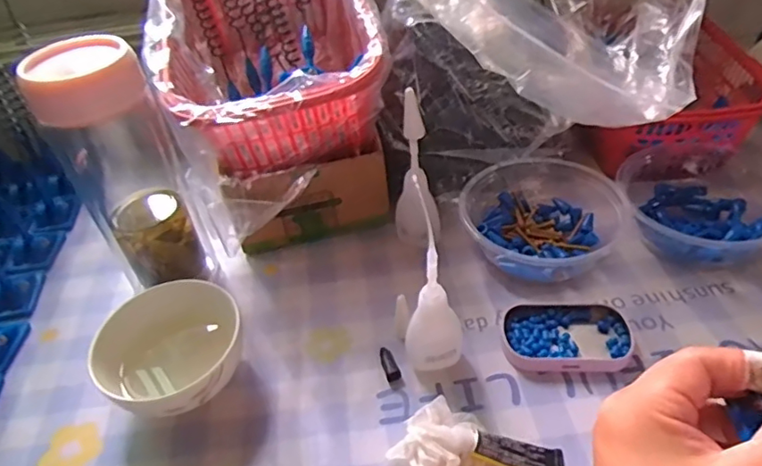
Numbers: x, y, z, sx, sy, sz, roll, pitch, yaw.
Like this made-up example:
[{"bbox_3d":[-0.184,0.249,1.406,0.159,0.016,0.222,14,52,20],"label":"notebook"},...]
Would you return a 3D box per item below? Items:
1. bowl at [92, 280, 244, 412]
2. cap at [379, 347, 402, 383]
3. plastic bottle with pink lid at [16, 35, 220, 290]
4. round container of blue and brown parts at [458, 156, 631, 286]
[{"bbox_3d":[-0.124,0.074,0.337,0.079,0.053,0.078,-4,44,4],"label":"bowl"},{"bbox_3d":[0.006,0.085,0.353,0.009,0.007,0.023,-15,44,-8],"label":"cap"},{"bbox_3d":[-0.168,-0.035,0.377,0.063,0.180,0.054,-26,47,-19],"label":"plastic bottle with pink lid"},{"bbox_3d":[0.116,-0.012,0.418,0.106,0.043,0.107,-4,44,4],"label":"round container of blue and brown parts"}]

